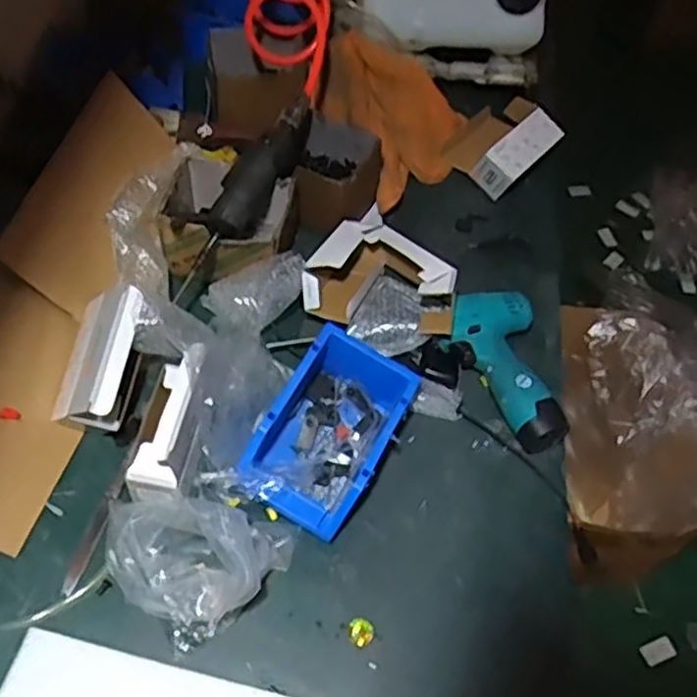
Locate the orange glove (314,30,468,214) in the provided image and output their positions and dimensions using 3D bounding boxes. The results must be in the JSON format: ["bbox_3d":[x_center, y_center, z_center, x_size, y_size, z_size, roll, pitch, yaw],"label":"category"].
[{"bbox_3d":[0.039,-0.308,0.956,0.195,0.115,0.180,2,55,-3],"label":"orange glove"}]

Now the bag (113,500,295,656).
[{"bbox_3d":[-0.136,0.192,0.637,0.163,0.080,0.118,4,55,-2],"label":"bag"}]

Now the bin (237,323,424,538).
[{"bbox_3d":[-0.019,0.089,0.723,0.111,0.092,0.180,25,57,12],"label":"bin"}]

